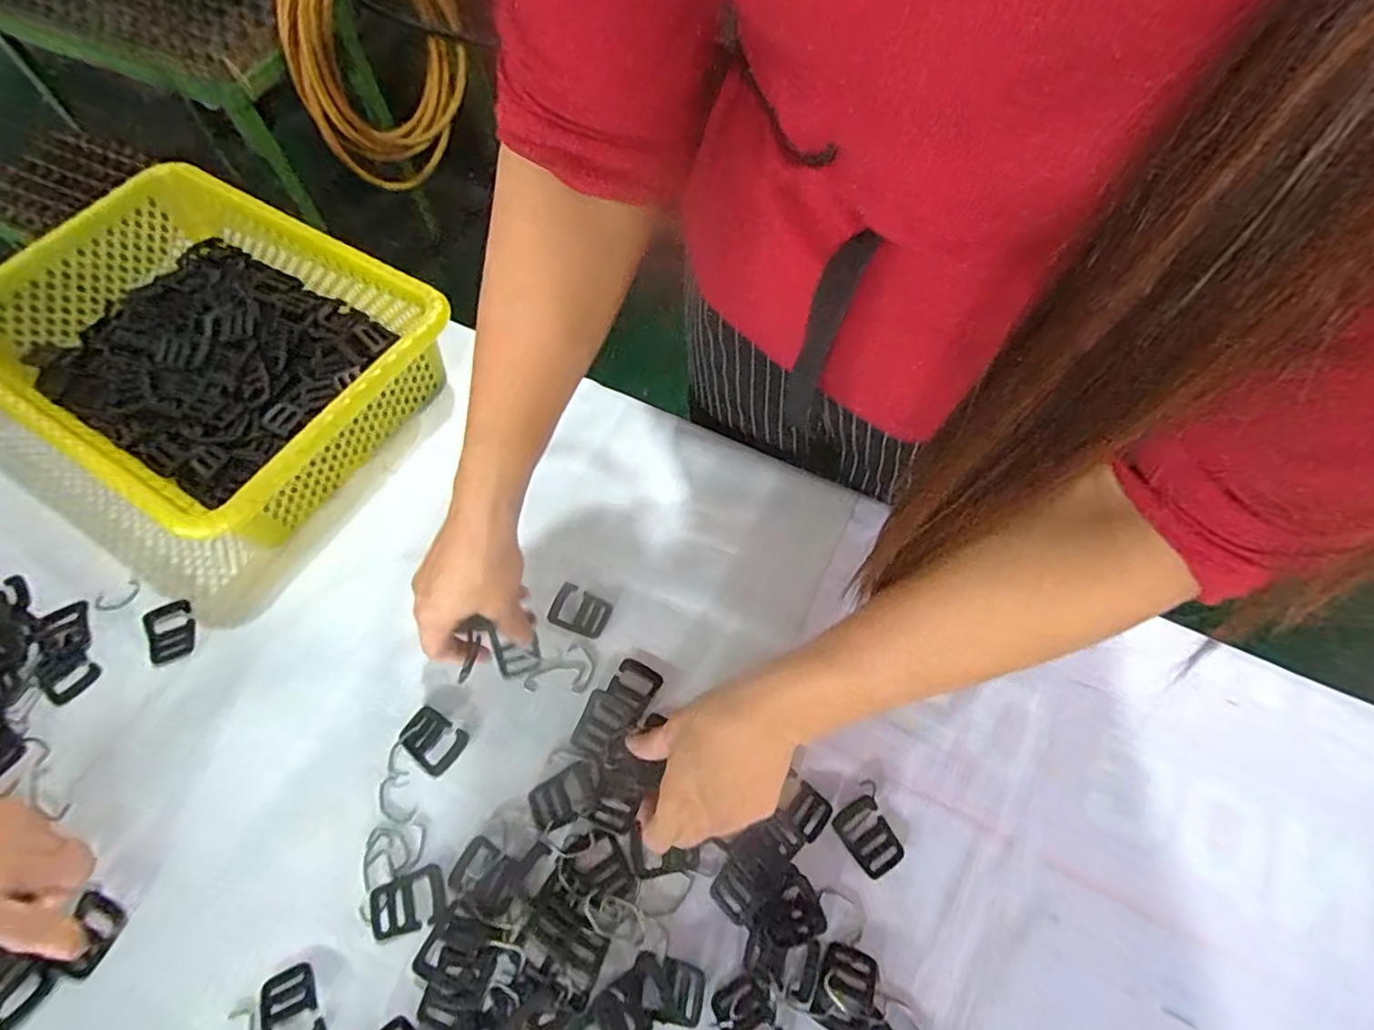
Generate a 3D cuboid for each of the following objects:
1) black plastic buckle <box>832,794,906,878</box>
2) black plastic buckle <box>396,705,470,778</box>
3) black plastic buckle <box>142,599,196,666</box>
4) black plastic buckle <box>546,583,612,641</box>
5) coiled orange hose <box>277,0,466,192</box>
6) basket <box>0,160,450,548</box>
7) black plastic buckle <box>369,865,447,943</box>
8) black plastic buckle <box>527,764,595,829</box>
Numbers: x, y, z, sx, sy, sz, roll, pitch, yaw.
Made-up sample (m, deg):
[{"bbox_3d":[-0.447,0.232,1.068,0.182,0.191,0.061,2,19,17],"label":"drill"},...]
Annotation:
[{"bbox_3d":[0.117,0.206,0.406,0.032,0.004,0.042,-31,66,-15],"label":"black plastic buckle"},{"bbox_3d":[-0.175,0.154,0.434,0.044,0.004,0.033,28,65,14],"label":"black plastic buckle"},{"bbox_3d":[-0.384,0.087,0.472,0.031,0.005,0.046,-24,64,-12],"label":"black plastic buckle"},{"bbox_3d":[-0.080,0.072,0.477,0.042,0.006,0.033,20,64,11],"label":"black plastic buckle"},{"bbox_3d":[-0.564,-0.818,1.180,0.100,0.429,0.341,31,68,15],"label":"coiled orange hose"},{"bbox_3d":[-0.396,-0.137,0.538,0.348,0.091,0.252,29,66,15],"label":"basket"},{"bbox_3d":[-0.172,0.239,0.392,0.044,0.004,0.032,-16,63,-8],"label":"black plastic buckle"},{"bbox_3d":[-0.082,0.185,0.417,0.044,0.004,0.028,-24,65,-12],"label":"black plastic buckle"}]

